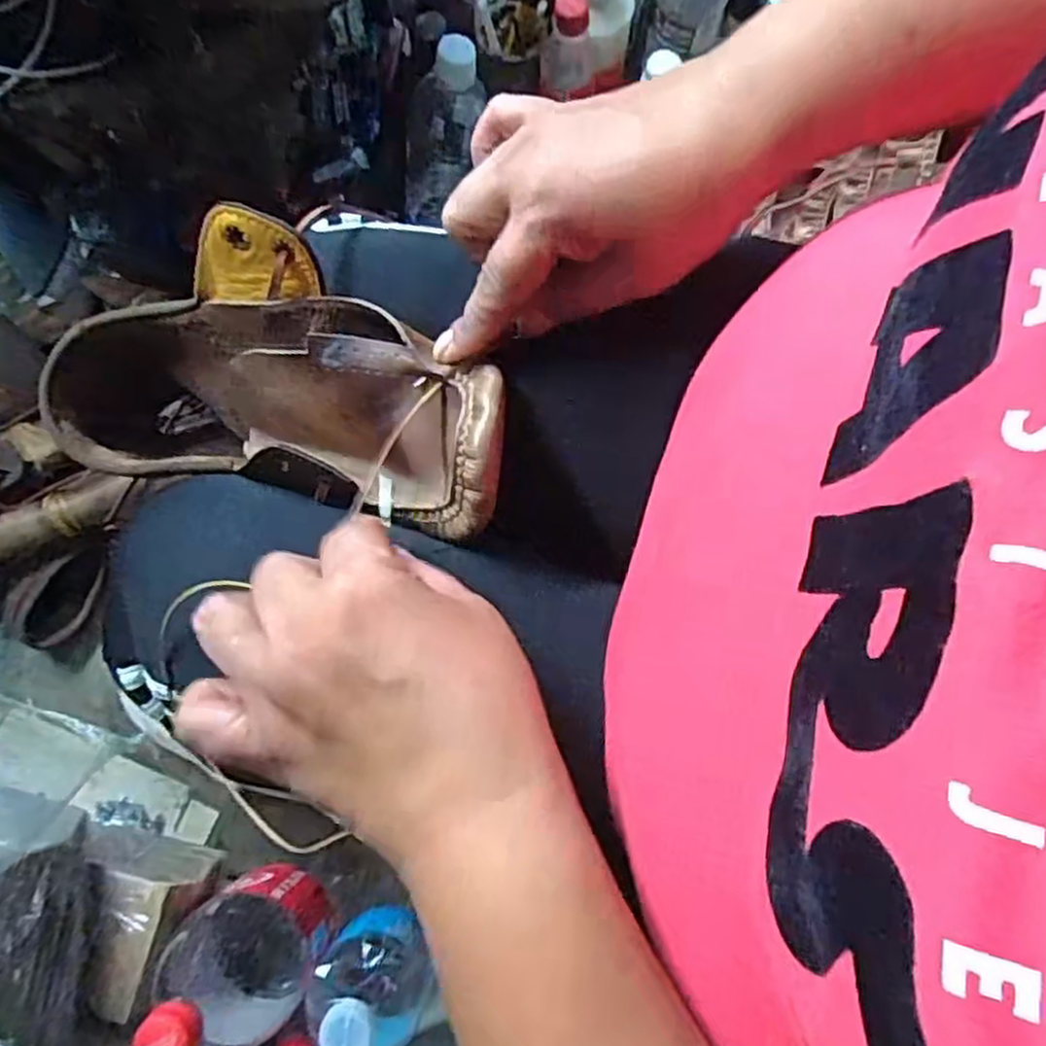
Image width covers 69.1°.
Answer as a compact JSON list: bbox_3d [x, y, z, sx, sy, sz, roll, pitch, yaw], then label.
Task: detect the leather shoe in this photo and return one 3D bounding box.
[{"bbox_3d":[-0.109,-0.062,0.331,0.209,0.091,0.092,12,79,3],"label":"leather shoe"}]

